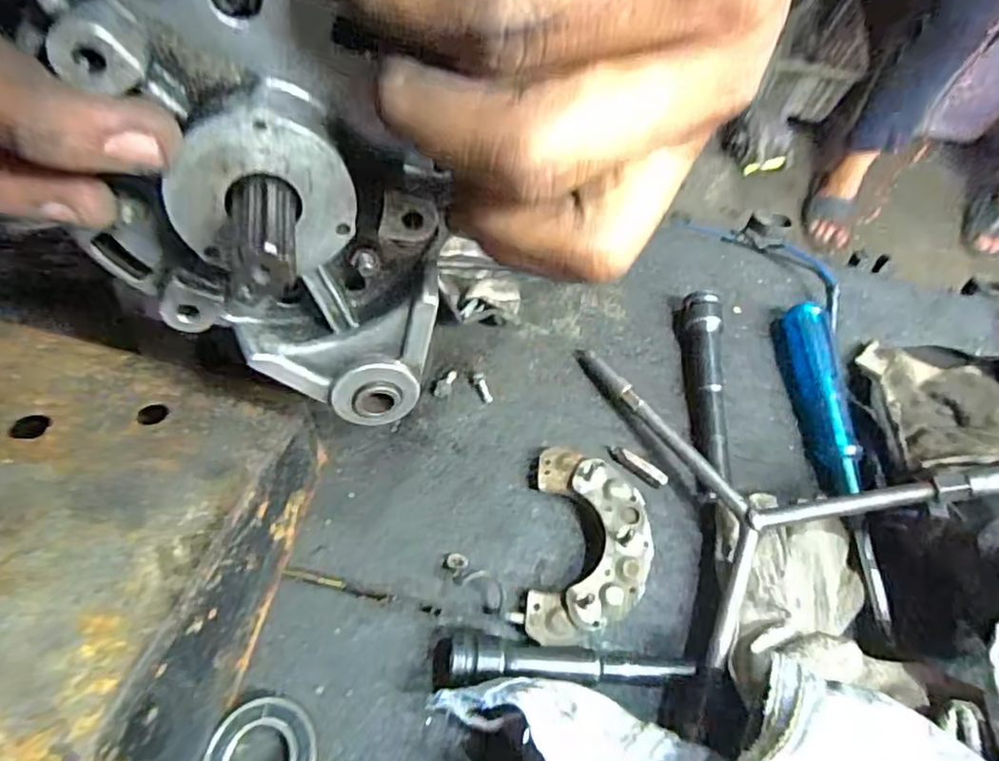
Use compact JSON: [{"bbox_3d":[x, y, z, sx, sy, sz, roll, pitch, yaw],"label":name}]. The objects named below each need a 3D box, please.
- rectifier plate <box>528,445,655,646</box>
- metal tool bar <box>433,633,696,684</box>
[{"bbox_3d":[0.045,0.081,0.317,0.055,0.022,0.094,7,59,0],"label":"rectifier plate"},{"bbox_3d":[0.030,0.123,0.280,0.115,0.019,0.018,6,59,0],"label":"metal tool bar"}]

